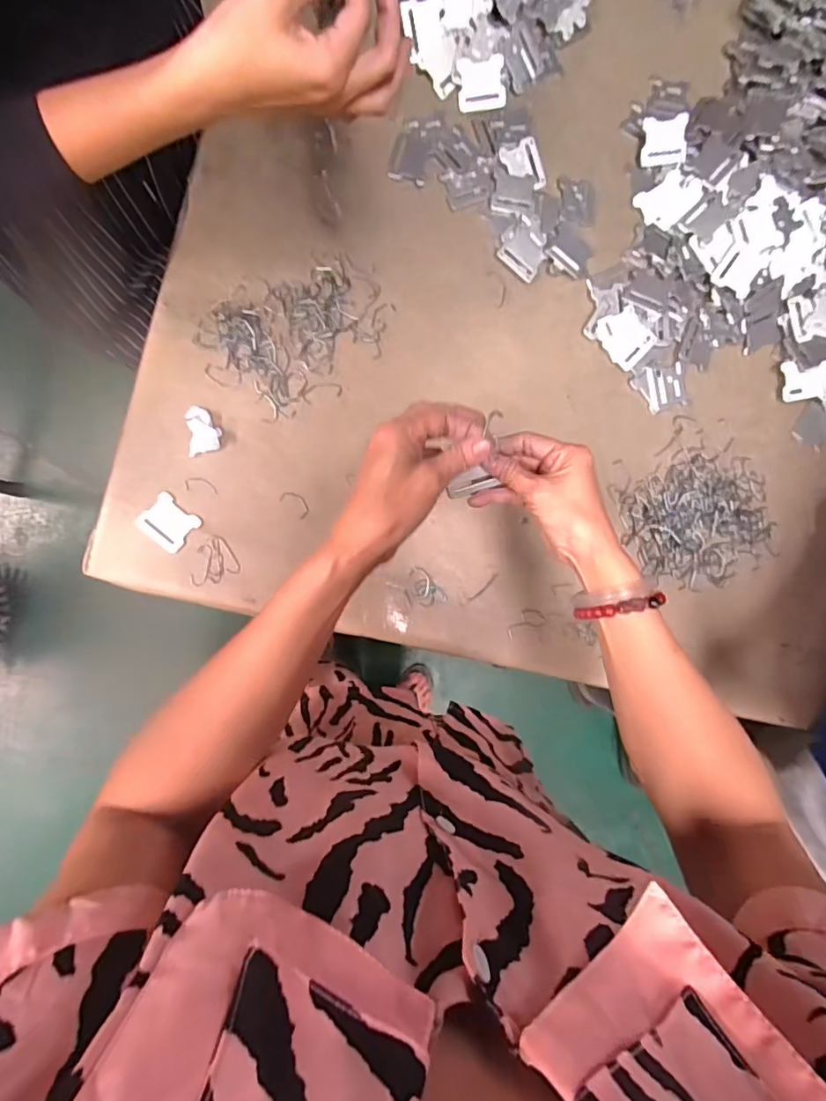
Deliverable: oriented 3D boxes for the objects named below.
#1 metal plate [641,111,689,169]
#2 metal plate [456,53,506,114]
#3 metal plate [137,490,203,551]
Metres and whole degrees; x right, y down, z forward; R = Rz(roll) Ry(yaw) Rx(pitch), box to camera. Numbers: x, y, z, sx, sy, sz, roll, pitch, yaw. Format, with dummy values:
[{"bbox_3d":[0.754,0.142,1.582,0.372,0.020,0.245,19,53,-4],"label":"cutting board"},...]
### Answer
[{"bbox_3d":[0.286,-0.466,0.609,0.047,0.006,0.047,3,112,14],"label":"metal plate"},{"bbox_3d":[0.077,-0.517,0.595,0.053,0.006,0.048,-7,109,2],"label":"metal plate"},{"bbox_3d":[-0.249,-0.028,0.546,0.049,0.004,0.045,40,79,-7],"label":"metal plate"}]

